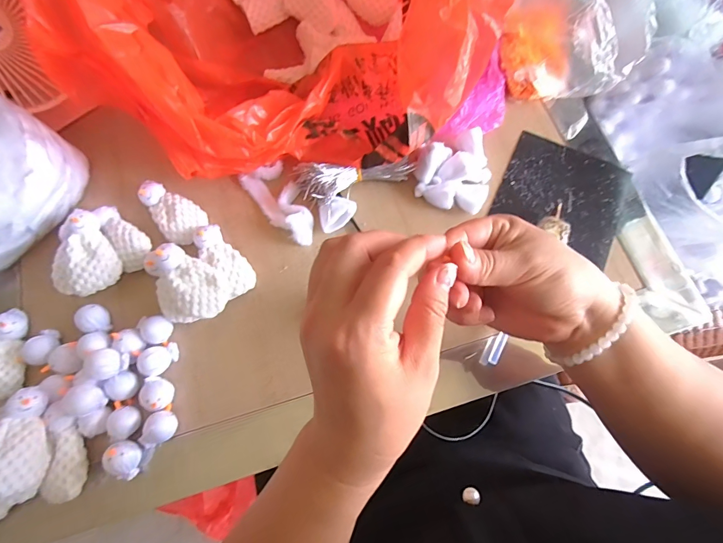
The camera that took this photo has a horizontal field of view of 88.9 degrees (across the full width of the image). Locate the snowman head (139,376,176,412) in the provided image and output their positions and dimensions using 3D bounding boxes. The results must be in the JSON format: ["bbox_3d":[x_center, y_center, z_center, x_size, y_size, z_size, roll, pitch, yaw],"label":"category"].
[{"bbox_3d":[-0.179,0.107,0.324,0.026,0.025,0.025,0,72,0],"label":"snowman head"}]

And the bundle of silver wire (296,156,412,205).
[{"bbox_3d":[-0.005,-0.096,0.379,0.122,0.028,0.045,-7,72,-2],"label":"bundle of silver wire"}]

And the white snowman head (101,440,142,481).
[{"bbox_3d":[-0.196,0.156,0.307,0.022,0.027,0.027,20,73,6],"label":"white snowman head"}]

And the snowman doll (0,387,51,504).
[{"bbox_3d":[-0.259,0.129,0.275,0.027,0.037,0.078,-11,72,-4],"label":"snowman doll"}]

